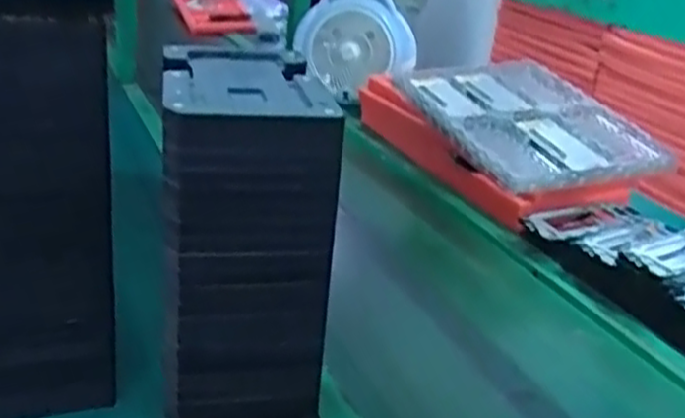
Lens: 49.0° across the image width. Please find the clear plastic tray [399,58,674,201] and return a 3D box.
[{"bbox_3d":[0.288,-0.153,1.217,0.318,0.042,0.435,-9,35,-22],"label":"clear plastic tray"}]

